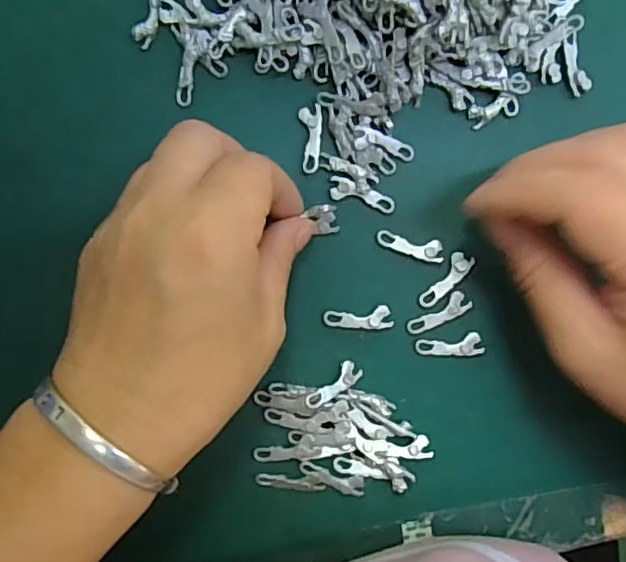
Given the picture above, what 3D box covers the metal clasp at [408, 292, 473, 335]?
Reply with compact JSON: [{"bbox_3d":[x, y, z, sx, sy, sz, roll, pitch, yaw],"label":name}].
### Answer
[{"bbox_3d":[0.053,0.014,0.252,0.028,0.004,0.009,-27,93,-2],"label":"metal clasp"}]

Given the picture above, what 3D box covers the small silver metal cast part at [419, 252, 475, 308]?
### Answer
[{"bbox_3d":[0.056,0.000,0.252,0.009,0.004,0.028,40,90,-4],"label":"small silver metal cast part"}]

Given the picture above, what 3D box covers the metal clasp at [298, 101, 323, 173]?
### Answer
[{"bbox_3d":[-0.001,-0.059,0.248,0.009,0.004,0.028,0,92,-3],"label":"metal clasp"}]

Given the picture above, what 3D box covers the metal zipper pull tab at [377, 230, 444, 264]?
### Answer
[{"bbox_3d":[0.041,-0.014,0.252,0.028,0.004,0.009,11,91,-3],"label":"metal zipper pull tab"}]

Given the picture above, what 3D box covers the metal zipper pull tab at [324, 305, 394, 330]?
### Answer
[{"bbox_3d":[0.019,0.016,0.252,0.028,0.004,0.009,-5,92,-3],"label":"metal zipper pull tab"}]

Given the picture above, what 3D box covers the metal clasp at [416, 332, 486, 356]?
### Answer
[{"bbox_3d":[0.059,0.028,0.253,0.029,0.004,0.009,-5,92,-3],"label":"metal clasp"}]

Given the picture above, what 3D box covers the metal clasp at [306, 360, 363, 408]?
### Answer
[{"bbox_3d":[0.008,0.043,0.248,0.028,0.004,0.010,-33,94,-23],"label":"metal clasp"}]

